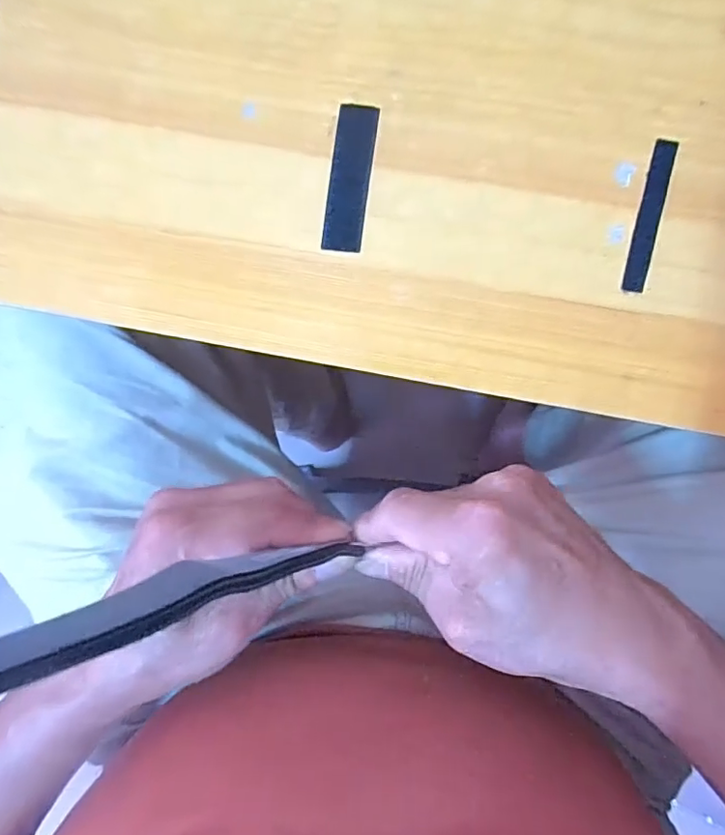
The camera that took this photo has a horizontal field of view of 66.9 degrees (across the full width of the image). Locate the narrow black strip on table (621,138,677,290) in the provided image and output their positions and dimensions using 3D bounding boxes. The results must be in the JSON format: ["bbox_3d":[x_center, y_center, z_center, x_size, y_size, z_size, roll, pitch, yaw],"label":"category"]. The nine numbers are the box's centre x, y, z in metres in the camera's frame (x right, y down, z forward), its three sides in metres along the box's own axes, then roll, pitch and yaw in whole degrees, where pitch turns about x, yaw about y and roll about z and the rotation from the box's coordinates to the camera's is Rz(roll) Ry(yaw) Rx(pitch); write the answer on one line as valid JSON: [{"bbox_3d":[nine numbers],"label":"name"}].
[{"bbox_3d":[0.136,-0.095,0.260,0.013,0.004,0.070,13,91,2],"label":"narrow black strip on table"}]

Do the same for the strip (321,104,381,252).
[{"bbox_3d":[-0.006,-0.116,0.266,0.020,0.004,0.069,9,91,3],"label":"strip"}]

